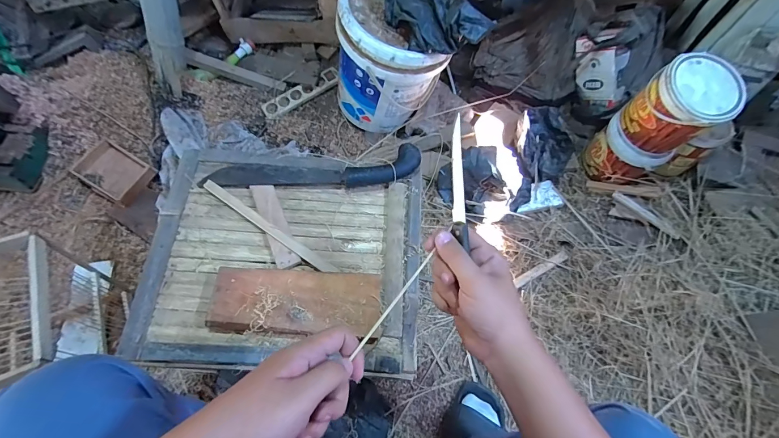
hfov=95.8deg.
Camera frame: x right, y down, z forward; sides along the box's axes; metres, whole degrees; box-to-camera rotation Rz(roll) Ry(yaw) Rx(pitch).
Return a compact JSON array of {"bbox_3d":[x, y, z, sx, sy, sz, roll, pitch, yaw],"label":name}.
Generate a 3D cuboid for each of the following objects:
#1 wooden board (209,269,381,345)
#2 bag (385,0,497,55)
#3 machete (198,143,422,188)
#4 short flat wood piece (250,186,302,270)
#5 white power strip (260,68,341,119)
[{"bbox_3d":[-0.126,0.117,0.494,0.227,0.033,0.083,2,62,-3],"label":"wooden board"},{"bbox_3d":[0.111,-0.478,0.784,0.234,0.127,0.167,2,62,-3],"label":"bag"},{"bbox_3d":[-0.125,-0.079,0.592,0.354,0.033,0.059,-6,63,-7],"label":"machete"},{"bbox_3d":[-0.180,0.008,0.553,0.034,0.013,0.152,-21,66,-14],"label":"short flat wood piece"},{"bbox_3d":[-0.284,-0.407,1.139,0.270,0.017,0.059,-34,91,-9],"label":"white power strip"}]

